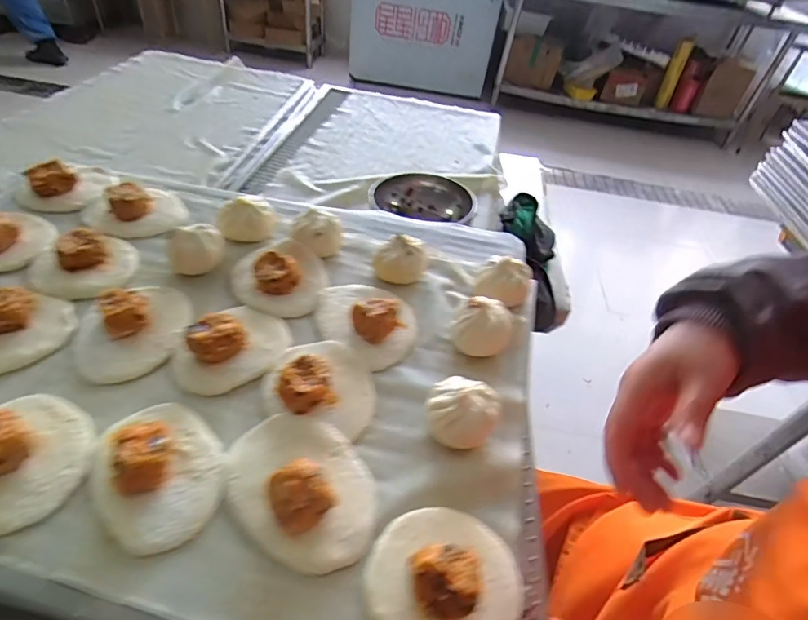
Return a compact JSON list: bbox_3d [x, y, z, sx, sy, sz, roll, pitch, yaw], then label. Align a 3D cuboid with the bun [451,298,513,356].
[{"bbox_3d":[0.072,0.016,0.417,0.052,0.046,0.046,17,48,4],"label":"bun"}]

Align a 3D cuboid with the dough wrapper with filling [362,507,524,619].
[{"bbox_3d":[0.026,0.155,0.271,0.093,0.031,0.082,9,44,0],"label":"dough wrapper with filling"}]

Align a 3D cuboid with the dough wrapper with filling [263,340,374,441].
[{"bbox_3d":[-0.065,0.051,0.366,0.088,0.028,0.079,14,45,5],"label":"dough wrapper with filling"}]

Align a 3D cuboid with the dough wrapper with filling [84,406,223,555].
[{"bbox_3d":[-0.166,0.098,0.302,0.101,0.030,0.080,34,50,23],"label":"dough wrapper with filling"}]

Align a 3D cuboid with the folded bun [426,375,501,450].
[{"bbox_3d":[0.044,0.080,0.348,0.053,0.042,0.051,19,48,6],"label":"folded bun"}]

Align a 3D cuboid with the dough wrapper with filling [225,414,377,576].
[{"bbox_3d":[-0.068,0.110,0.304,0.114,0.034,0.085,33,49,22],"label":"dough wrapper with filling"}]

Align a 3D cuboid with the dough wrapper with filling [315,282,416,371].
[{"bbox_3d":[-0.033,-0.002,0.426,0.106,0.032,0.086,31,48,21],"label":"dough wrapper with filling"}]

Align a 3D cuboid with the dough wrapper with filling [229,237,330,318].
[{"bbox_3d":[-0.125,-0.040,0.453,0.095,0.031,0.087,19,45,10],"label":"dough wrapper with filling"}]

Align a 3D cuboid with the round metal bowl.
[{"bbox_3d":[0.027,-0.147,0.664,0.144,0.057,0.144,5,45,-5],"label":"round metal bowl"}]

